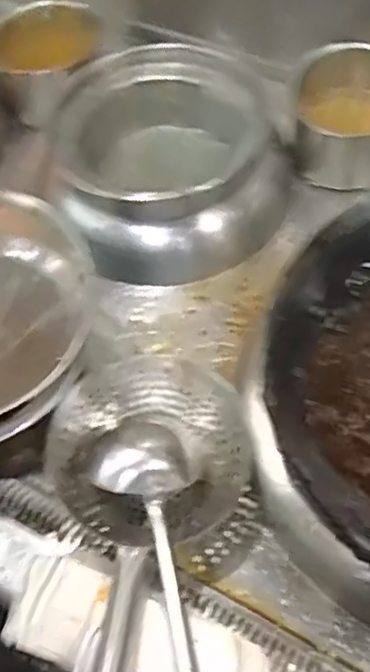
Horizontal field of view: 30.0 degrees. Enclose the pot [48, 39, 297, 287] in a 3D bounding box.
[{"bbox_3d":[-0.015,-0.262,1.045,0.355,0.185,0.314,-27,60,-13],"label":"pot"}]

